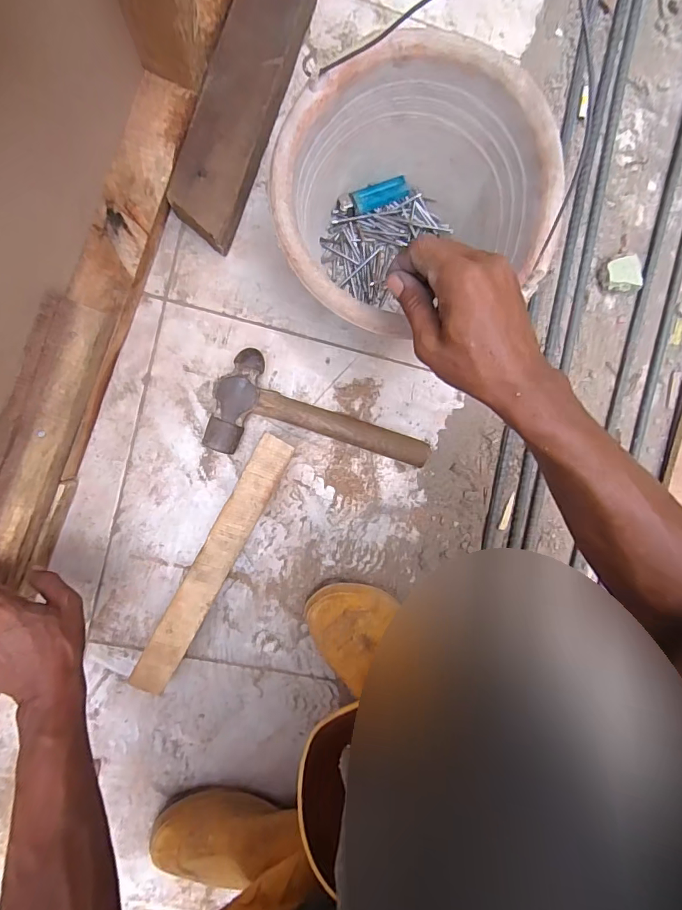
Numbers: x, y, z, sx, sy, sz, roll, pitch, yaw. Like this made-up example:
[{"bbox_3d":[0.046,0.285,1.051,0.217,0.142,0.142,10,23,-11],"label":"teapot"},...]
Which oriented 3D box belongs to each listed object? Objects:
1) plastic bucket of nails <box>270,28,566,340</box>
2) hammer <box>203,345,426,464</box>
[{"bbox_3d":[0.058,-0.237,0.445,0.245,0.165,0.211,-14,94,-6],"label":"plastic bucket of nails"},{"bbox_3d":[-0.017,-0.035,0.507,0.251,0.039,0.111,14,90,-8],"label":"hammer"}]

